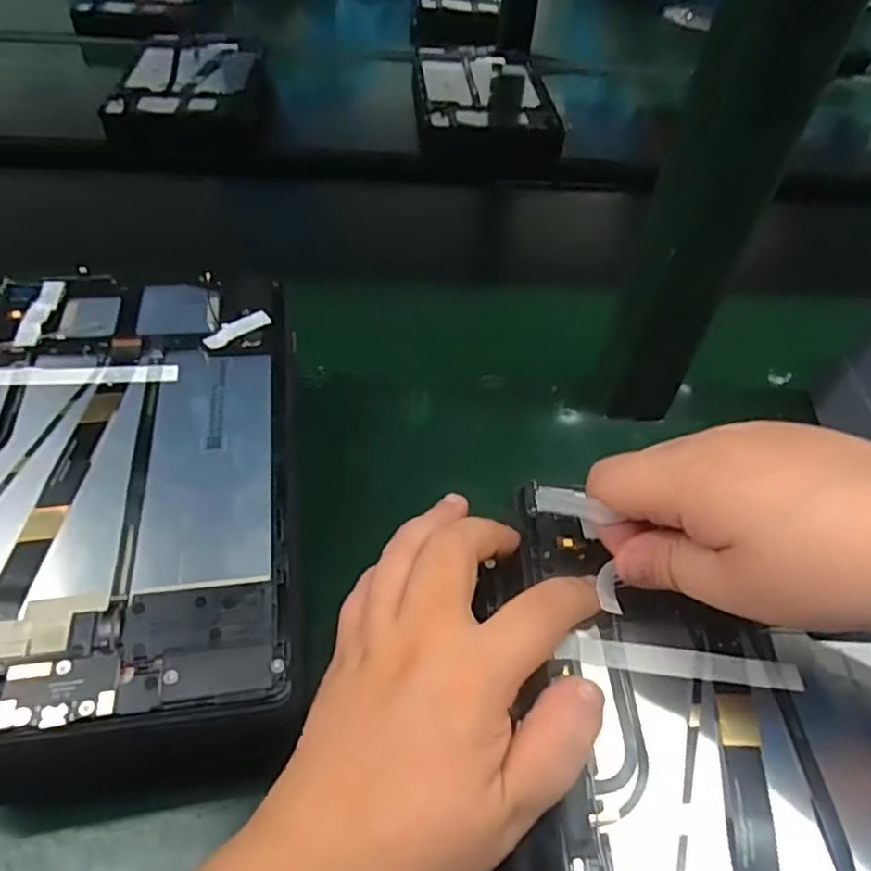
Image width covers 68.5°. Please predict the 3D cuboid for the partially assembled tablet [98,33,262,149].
[{"bbox_3d":[-0.271,-0.390,0.709,0.147,0.033,0.257,-4,49,-7],"label":"partially assembled tablet"}]

